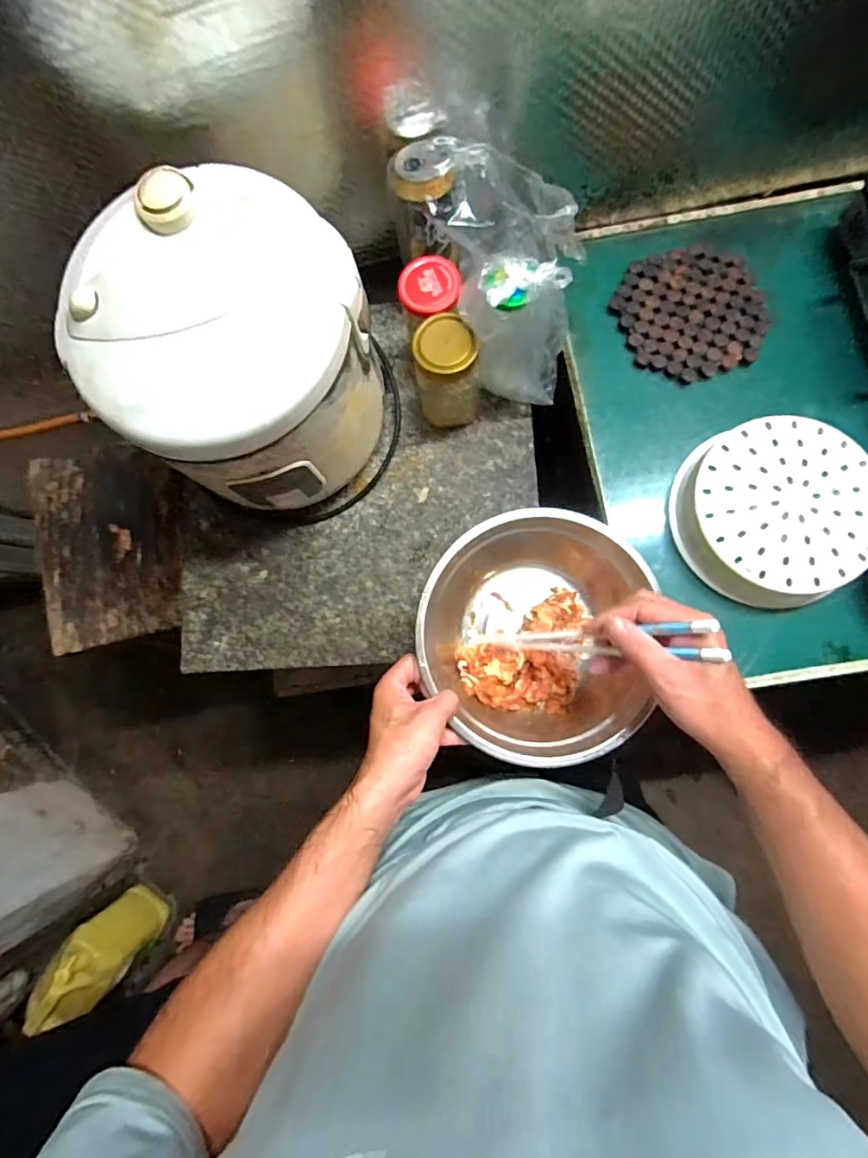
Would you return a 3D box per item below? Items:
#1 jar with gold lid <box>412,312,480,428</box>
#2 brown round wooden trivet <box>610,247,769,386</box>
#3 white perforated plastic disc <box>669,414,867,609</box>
[{"bbox_3d":[0.015,-0.228,0.571,0.065,0.128,0.069,-1,81,3],"label":"jar with gold lid"},{"bbox_3d":[0.313,-0.325,0.609,0.167,0.008,0.169,-1,81,3],"label":"brown round wooden trivet"},{"bbox_3d":[0.364,-0.072,0.542,0.192,0.053,0.190,-1,81,3],"label":"white perforated plastic disc"}]

